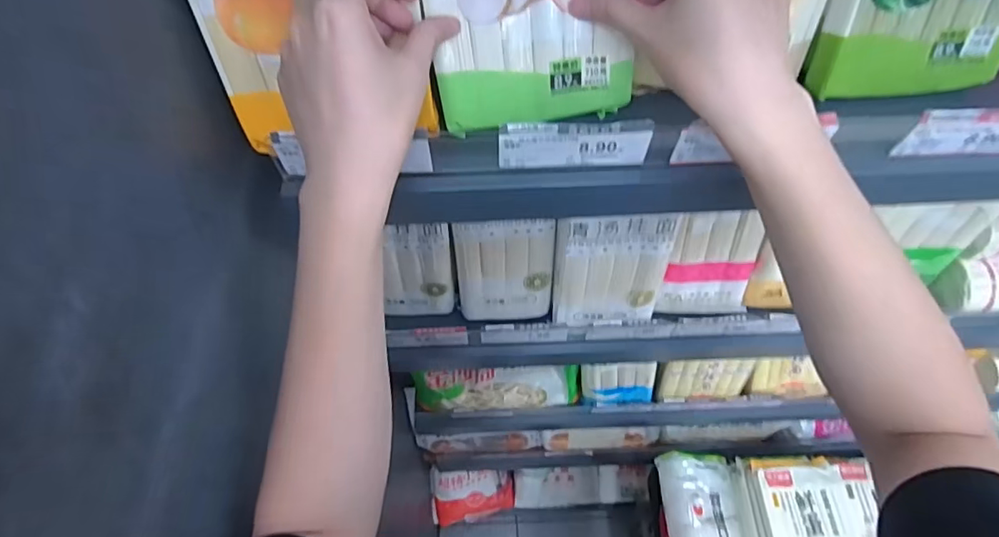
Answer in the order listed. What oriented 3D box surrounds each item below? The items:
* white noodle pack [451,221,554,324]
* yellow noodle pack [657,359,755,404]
[{"bbox_3d":[0.006,0.007,0.589,0.105,0.142,0.040,0,58,0],"label":"white noodle pack"},{"bbox_3d":[0.328,0.166,0.852,0.141,0.111,0.037,-1,42,-1],"label":"yellow noodle pack"}]

